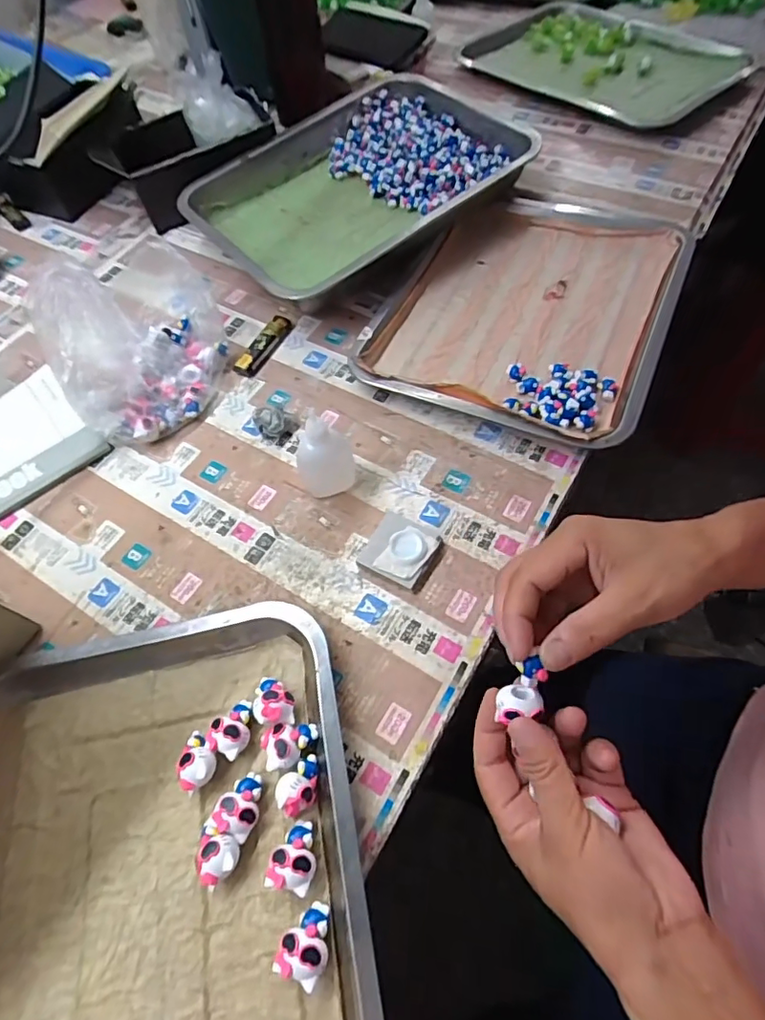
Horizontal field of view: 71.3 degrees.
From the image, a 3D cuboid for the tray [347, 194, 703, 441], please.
[{"bbox_3d":[0.145,-0.200,0.526,0.251,0.038,0.294,24,65,16],"label":"tray"}]

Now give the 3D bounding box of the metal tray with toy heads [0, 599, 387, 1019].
[{"bbox_3d":[-0.141,0.237,0.300,0.262,0.035,0.344,-12,62,-3],"label":"metal tray with toy heads"}]

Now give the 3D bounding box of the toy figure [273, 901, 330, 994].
[{"bbox_3d":[-0.040,0.230,0.285,0.025,0.022,0.034,15,63,12],"label":"toy figure"}]

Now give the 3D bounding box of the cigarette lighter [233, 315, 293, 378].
[{"bbox_3d":[-0.120,-0.167,0.541,0.019,0.014,0.079,24,65,16],"label":"cigarette lighter"}]

